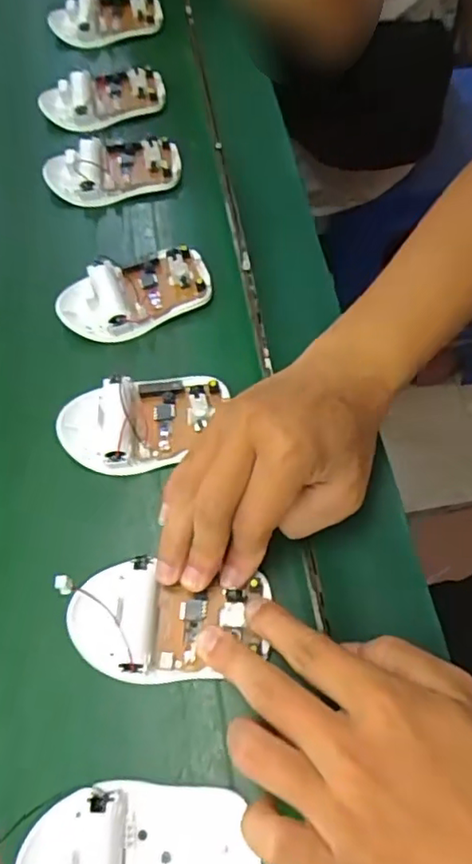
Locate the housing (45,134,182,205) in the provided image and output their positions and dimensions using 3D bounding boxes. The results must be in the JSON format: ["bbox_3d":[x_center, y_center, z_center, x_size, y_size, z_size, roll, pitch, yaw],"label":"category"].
[{"bbox_3d":[-0.091,-0.195,0.444,0.096,0.032,0.051,0,62,4],"label":"housing"}]

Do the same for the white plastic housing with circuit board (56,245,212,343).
[{"bbox_3d":[-0.065,-0.088,0.391,0.096,0.022,0.052,-15,62,-4],"label":"white plastic housing with circuit board"}]

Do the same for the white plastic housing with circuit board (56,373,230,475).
[{"bbox_3d":[-0.055,-0.005,0.348,0.093,0.022,0.055,-2,62,3],"label":"white plastic housing with circuit board"}]

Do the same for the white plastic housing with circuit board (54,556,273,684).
[{"bbox_3d":[-0.035,0.089,0.293,0.100,0.015,0.055,-5,62,1],"label":"white plastic housing with circuit board"}]

